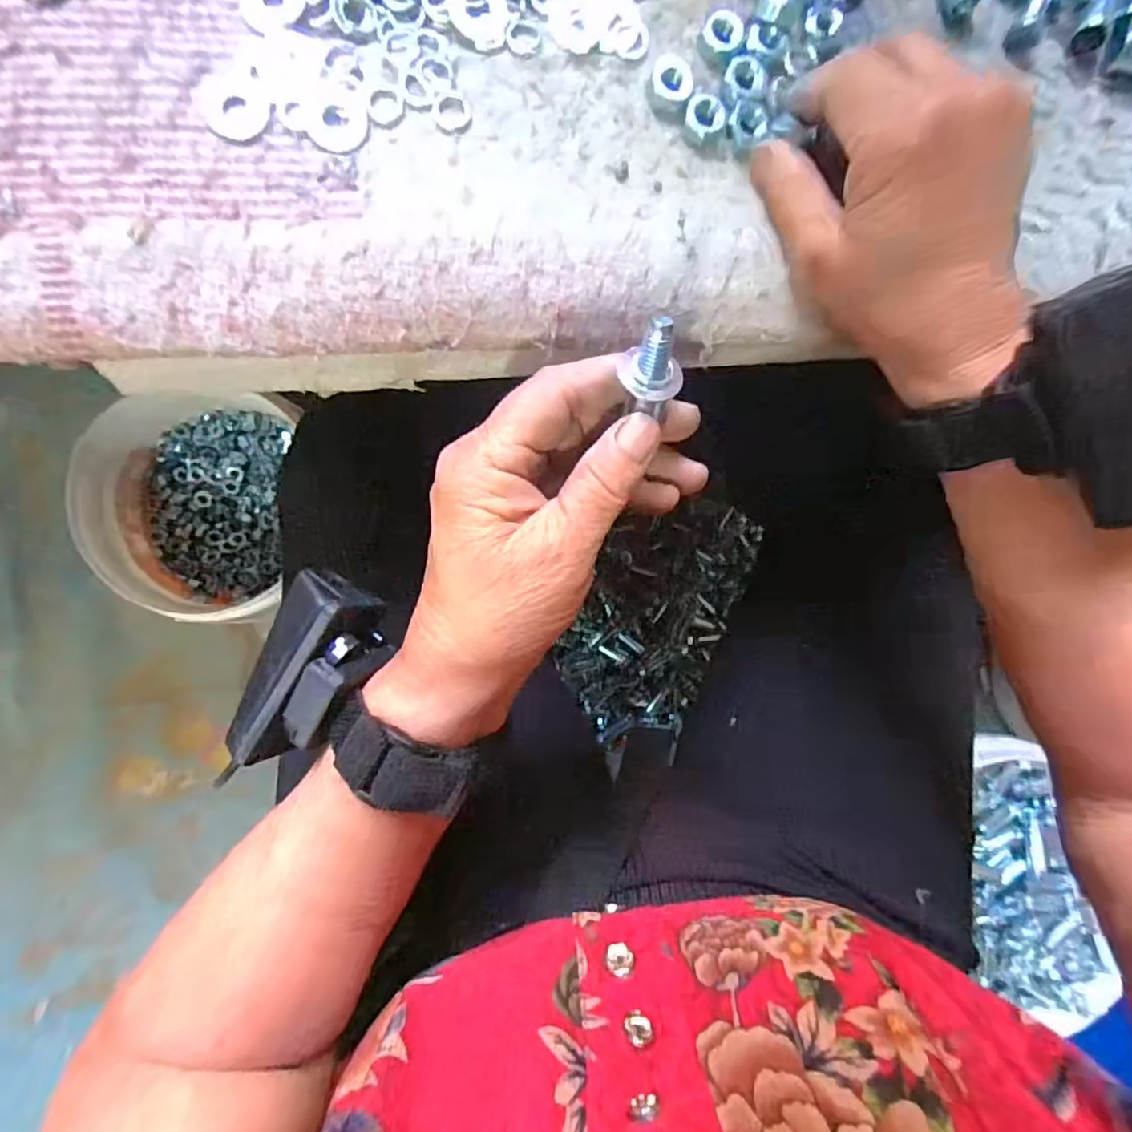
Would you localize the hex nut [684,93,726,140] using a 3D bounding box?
[{"bbox_3d":[0.054,-0.175,0.226,0.015,0.004,0.017,20,89,-6],"label":"hex nut"}]

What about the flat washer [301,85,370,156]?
[{"bbox_3d":[-0.084,-0.162,0.210,0.023,0.004,0.024,4,91,-6],"label":"flat washer"}]

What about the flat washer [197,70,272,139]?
[{"bbox_3d":[-0.118,-0.164,0.207,0.022,0.004,0.026,-14,93,-6],"label":"flat washer"}]

